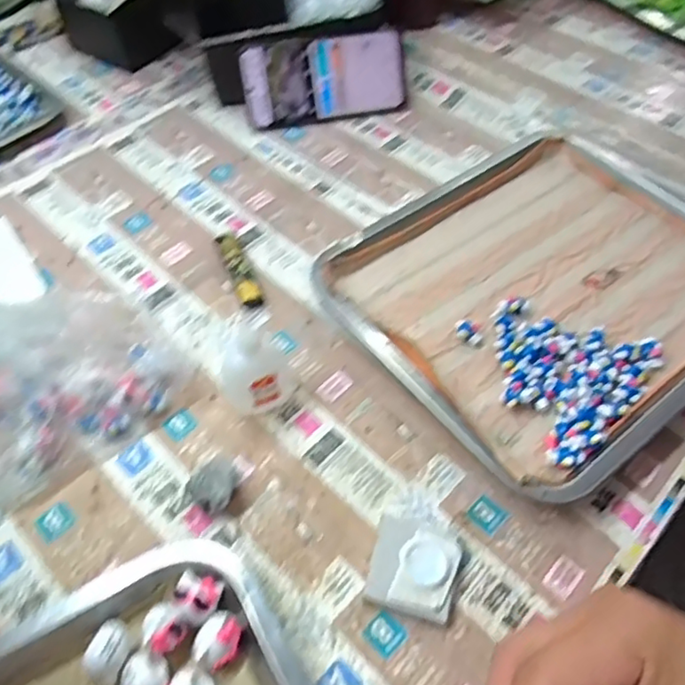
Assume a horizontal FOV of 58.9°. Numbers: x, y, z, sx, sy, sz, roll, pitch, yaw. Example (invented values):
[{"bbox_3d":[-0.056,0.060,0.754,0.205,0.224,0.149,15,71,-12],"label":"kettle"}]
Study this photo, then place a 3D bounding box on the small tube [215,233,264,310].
[{"bbox_3d":[-0.086,-0.062,0.503,0.020,0.012,0.086,-19,57,-13],"label":"small tube"}]

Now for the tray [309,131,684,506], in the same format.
[{"bbox_3d":[0.165,-0.048,0.484,0.311,0.030,0.262,-32,61,-21],"label":"tray"}]

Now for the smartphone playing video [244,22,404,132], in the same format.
[{"bbox_3d":[-0.017,-0.269,0.615,0.162,0.082,0.010,-11,23,-8],"label":"smartphone playing video"}]

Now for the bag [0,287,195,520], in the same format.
[{"bbox_3d":[-0.192,0.017,0.394,0.149,0.103,0.098,-34,61,-22],"label":"bag"}]

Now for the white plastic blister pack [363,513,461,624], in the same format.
[{"bbox_3d":[0.043,0.130,0.357,0.048,0.016,0.057,13,56,9],"label":"white plastic blister pack"}]

